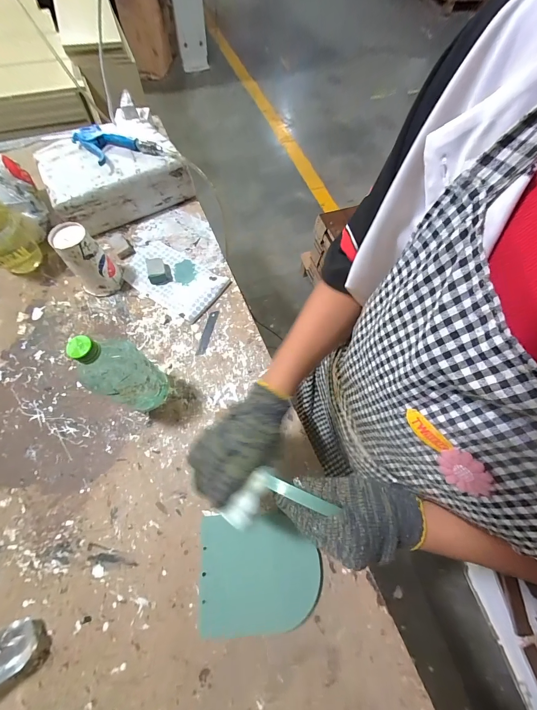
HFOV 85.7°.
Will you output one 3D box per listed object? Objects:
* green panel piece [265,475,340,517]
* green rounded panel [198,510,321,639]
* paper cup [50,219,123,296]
[{"bbox_3d":[0.033,0.144,0.297,0.074,0.005,0.012,20,69,10],"label":"green panel piece"},{"bbox_3d":[-0.014,0.315,0.426,0.171,0.008,0.140,-2,60,-4],"label":"green rounded panel"},{"bbox_3d":[-0.346,-0.178,0.559,0.071,0.126,0.073,0,67,0],"label":"paper cup"}]

